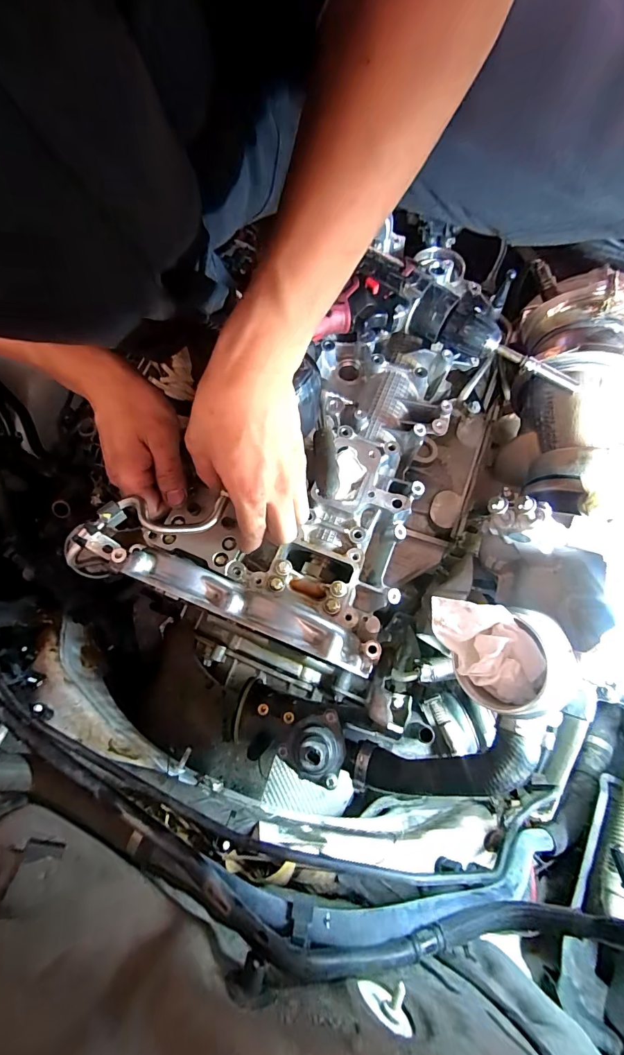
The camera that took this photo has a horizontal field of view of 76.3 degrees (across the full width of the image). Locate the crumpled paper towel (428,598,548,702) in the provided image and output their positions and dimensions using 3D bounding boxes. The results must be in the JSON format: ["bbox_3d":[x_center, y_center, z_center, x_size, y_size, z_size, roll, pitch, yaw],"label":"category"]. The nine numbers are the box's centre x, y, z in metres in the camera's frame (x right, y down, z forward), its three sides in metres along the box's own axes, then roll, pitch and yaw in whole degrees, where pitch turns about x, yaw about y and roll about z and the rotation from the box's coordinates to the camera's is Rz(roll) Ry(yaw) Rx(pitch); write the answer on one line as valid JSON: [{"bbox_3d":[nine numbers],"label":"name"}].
[{"bbox_3d":[0.118,0.082,0.275,0.083,0.042,0.044,26,70,11],"label":"crumpled paper towel"}]

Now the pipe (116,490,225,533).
[{"bbox_3d":[-0.111,-0.008,0.304,0.090,0.020,0.032,0,67,3],"label":"pipe"}]

